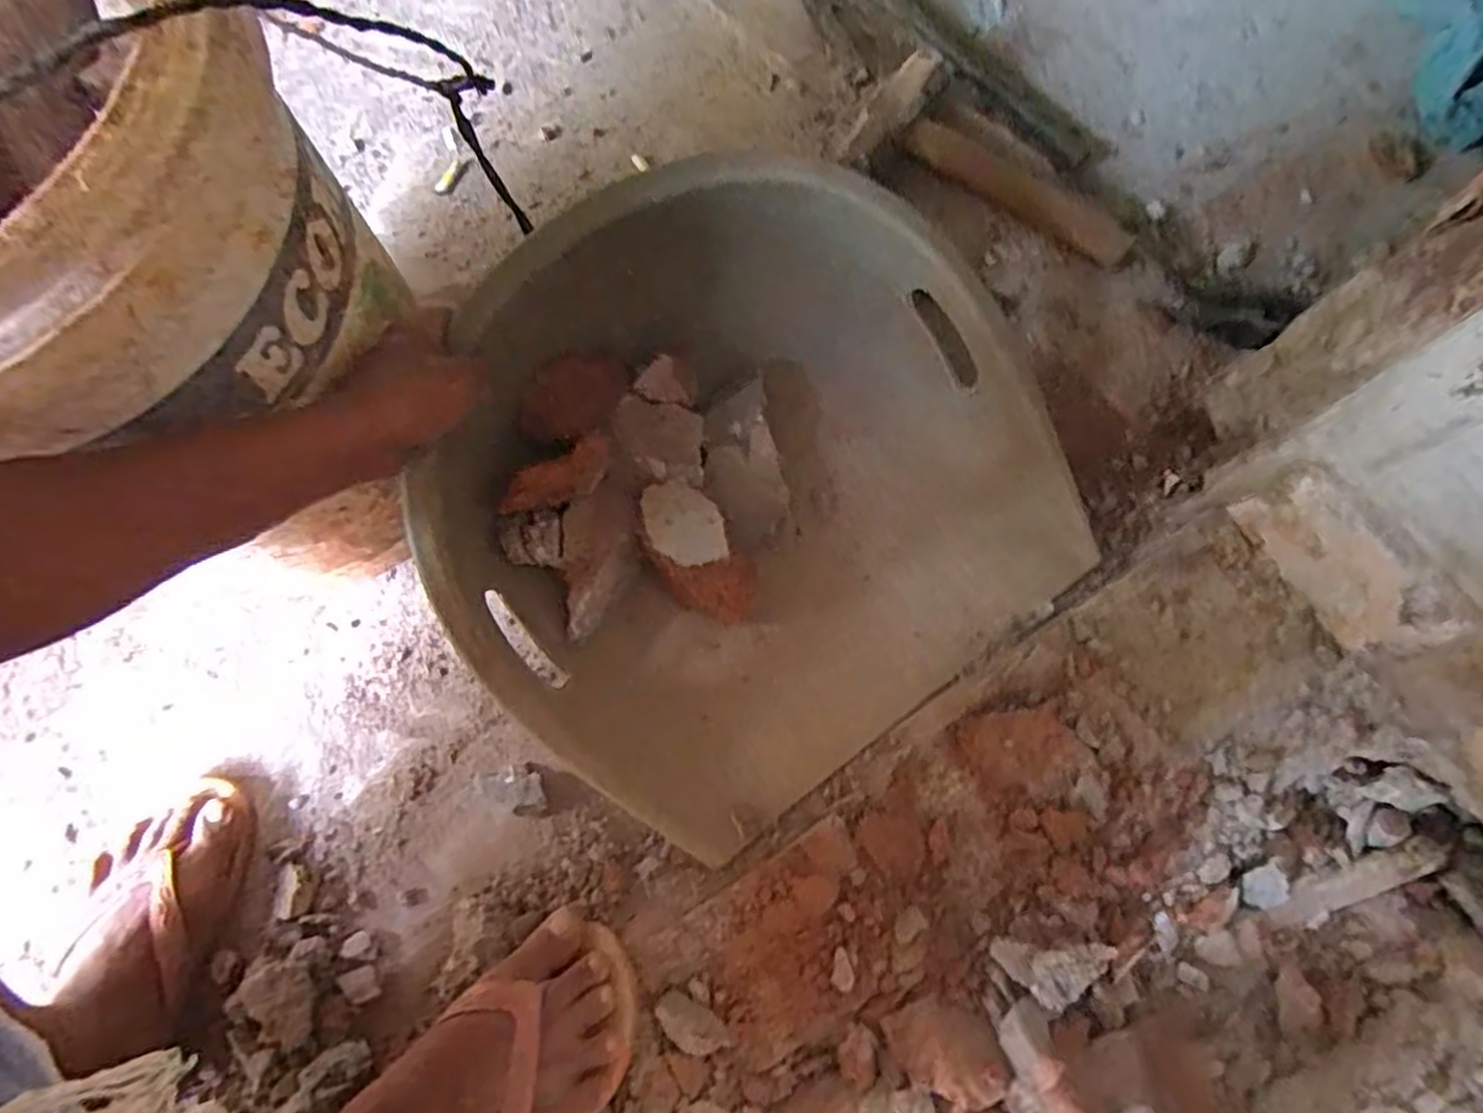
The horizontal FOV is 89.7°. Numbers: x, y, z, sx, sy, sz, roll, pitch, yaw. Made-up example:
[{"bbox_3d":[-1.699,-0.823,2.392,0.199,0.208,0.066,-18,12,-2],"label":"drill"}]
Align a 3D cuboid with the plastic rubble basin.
[{"bbox_3d":[0.011,-0.047,0.503,0.419,0.166,0.359,-36,76,-8],"label":"plastic rubble basin"}]

